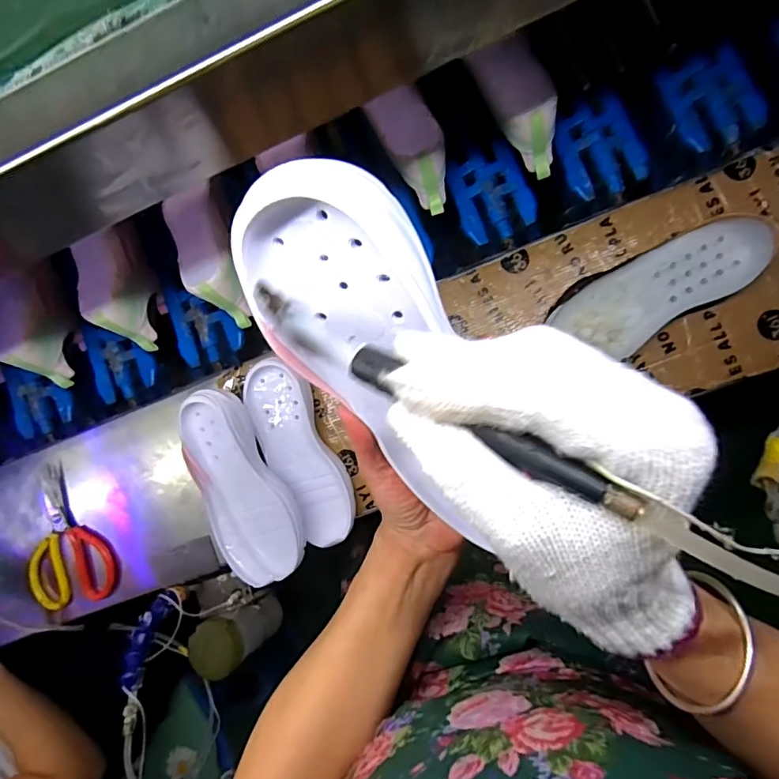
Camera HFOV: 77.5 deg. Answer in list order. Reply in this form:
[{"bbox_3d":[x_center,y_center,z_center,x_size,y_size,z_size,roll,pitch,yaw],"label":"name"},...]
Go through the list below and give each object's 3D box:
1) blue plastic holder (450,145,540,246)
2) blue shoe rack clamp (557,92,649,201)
[{"bbox_3d":[0.129,-0.241,0.604,0.089,0.022,0.104,-16,87,7],"label":"blue plastic holder"},{"bbox_3d":[0.252,-0.291,0.581,0.088,0.014,0.110,-21,86,7],"label":"blue shoe rack clamp"}]

